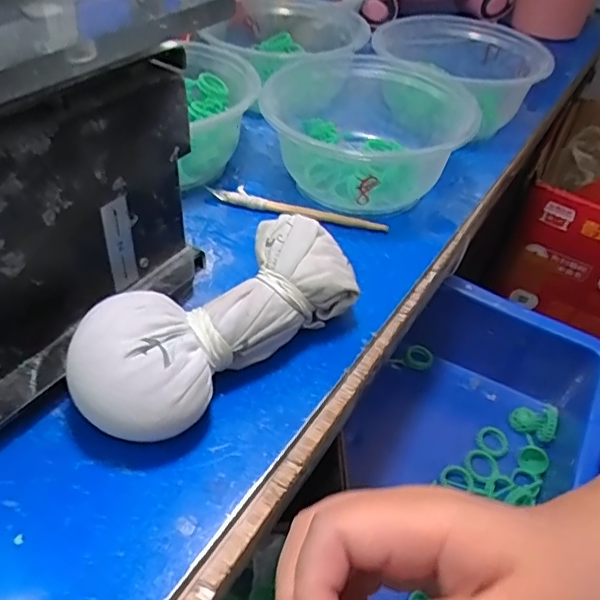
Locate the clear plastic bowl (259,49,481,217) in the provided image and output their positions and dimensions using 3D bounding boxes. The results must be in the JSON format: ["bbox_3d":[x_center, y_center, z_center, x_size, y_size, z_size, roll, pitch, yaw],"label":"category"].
[{"bbox_3d":[0.044,-0.108,0.373,0.134,0.063,0.123,3,44,-3],"label":"clear plastic bowl"}]

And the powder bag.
[{"bbox_3d":[-0.036,0.012,0.257,0.054,0.046,0.137,36,52,27],"label":"powder bag"}]

